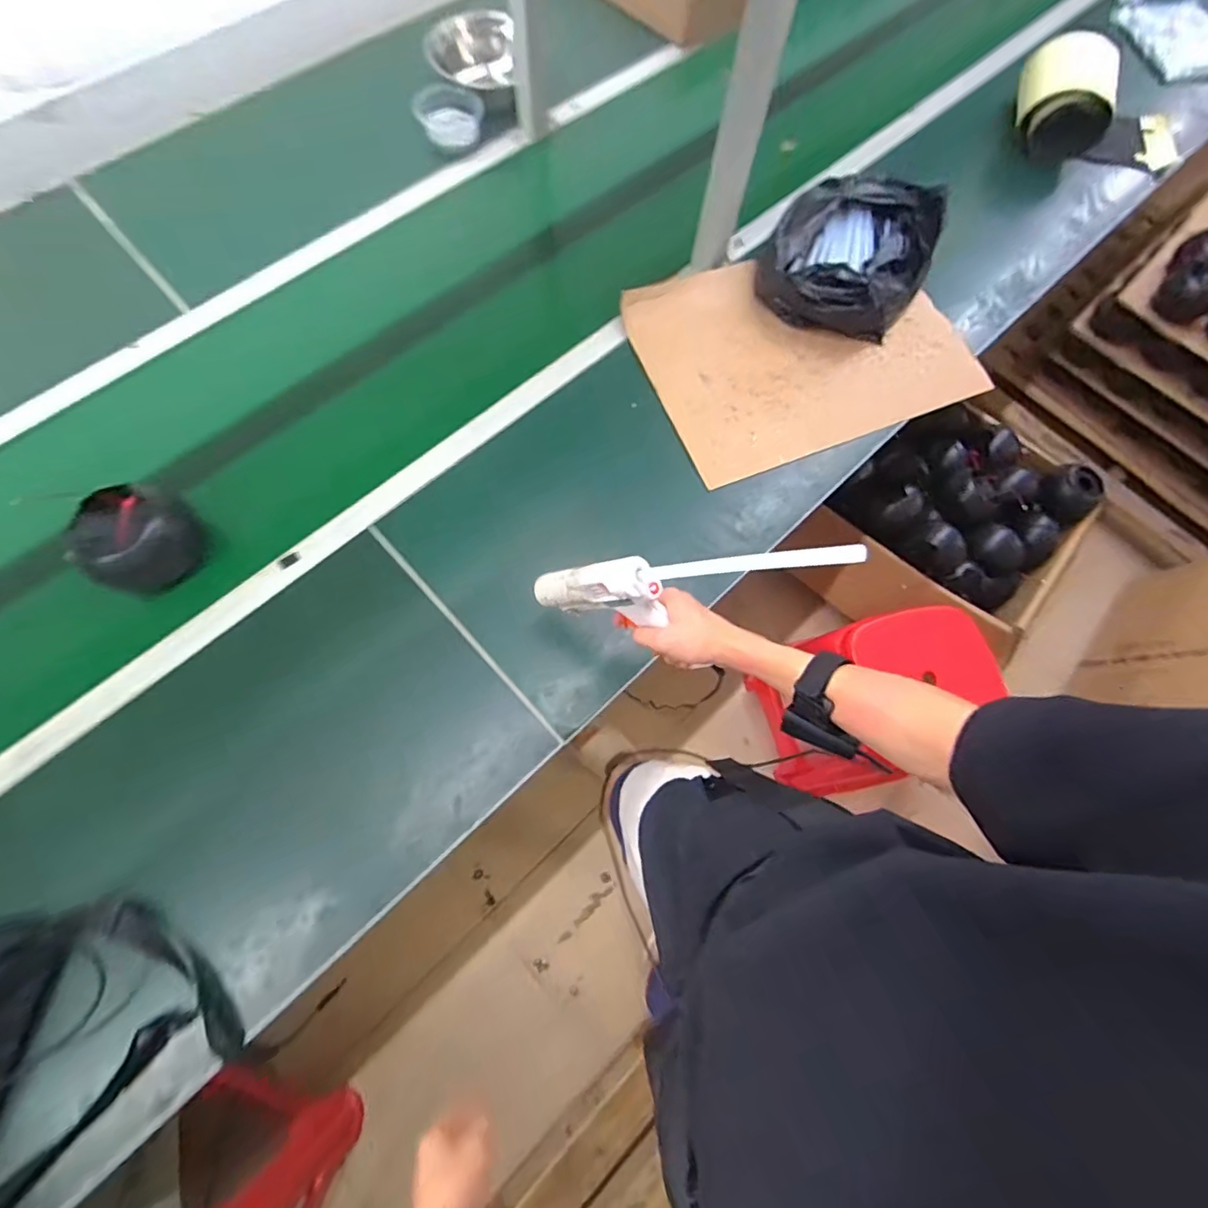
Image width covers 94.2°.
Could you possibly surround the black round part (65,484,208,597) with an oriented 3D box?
[{"bbox_3d":[-0.581,-0.084,0.706,0.095,0.116,0.127,39,75,11],"label":"black round part"}]

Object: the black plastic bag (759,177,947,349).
[{"bbox_3d":[0.408,-0.580,0.913,0.239,0.083,0.340,31,73,8],"label":"black plastic bag"}]

